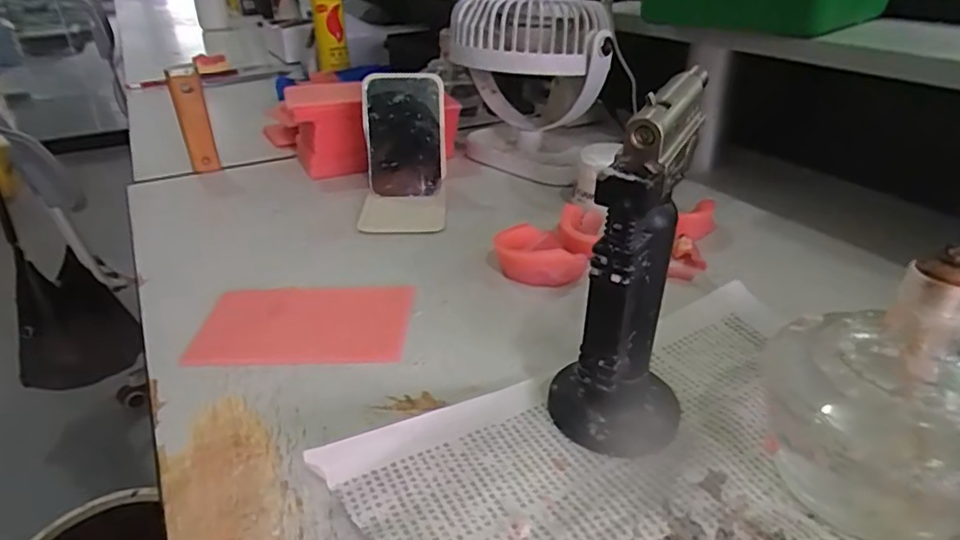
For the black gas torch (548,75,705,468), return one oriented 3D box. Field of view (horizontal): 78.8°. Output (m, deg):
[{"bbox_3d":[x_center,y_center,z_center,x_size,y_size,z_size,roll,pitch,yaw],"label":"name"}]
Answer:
[{"bbox_3d":[0.064,0.003,0.249,0.059,0.146,0.066,6,31,11],"label":"black gas torch"}]

